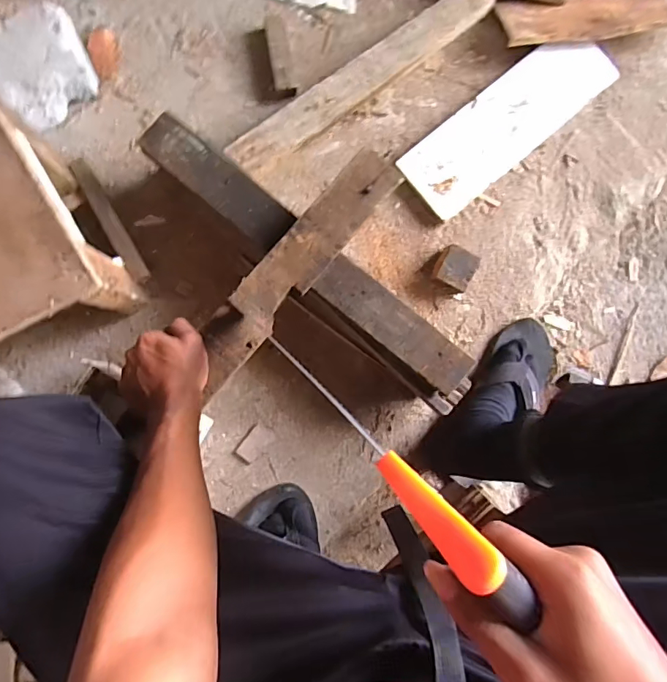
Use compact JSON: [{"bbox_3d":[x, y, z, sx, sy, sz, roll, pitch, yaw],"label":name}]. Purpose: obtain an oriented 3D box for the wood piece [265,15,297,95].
[{"bbox_3d":[-0.079,-0.427,0.704,0.035,0.026,0.118,-8,87,-8],"label":"wood piece"}]

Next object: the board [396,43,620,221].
[{"bbox_3d":[0.280,-0.351,0.754,0.389,0.025,0.120,-40,92,-9],"label":"board"}]

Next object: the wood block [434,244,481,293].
[{"bbox_3d":[0.182,-0.109,0.717,0.057,0.041,0.058,30,82,-5],"label":"wood block"}]

